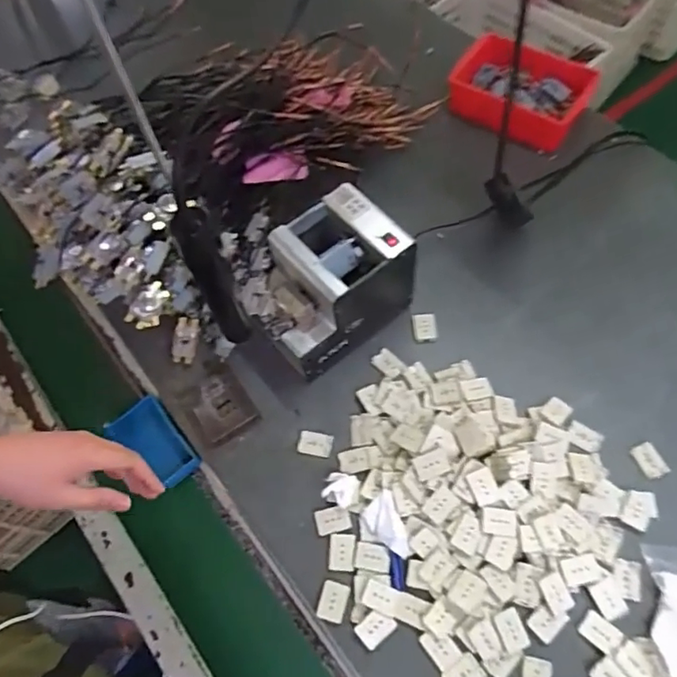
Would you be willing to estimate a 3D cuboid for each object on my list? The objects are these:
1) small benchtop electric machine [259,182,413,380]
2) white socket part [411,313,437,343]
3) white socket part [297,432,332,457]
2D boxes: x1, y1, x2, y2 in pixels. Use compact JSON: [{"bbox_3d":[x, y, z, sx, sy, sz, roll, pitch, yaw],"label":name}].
[{"bbox_3d":[-0.013,-0.063,0.683,0.178,0.142,0.118,-37,66,-13],"label":"small benchtop electric machine"},{"bbox_3d":[0.114,-0.014,0.733,0.032,0.009,0.039,-6,63,2],"label":"white socket part"},{"bbox_3d":[-0.029,0.129,0.676,0.041,0.004,0.029,8,64,9],"label":"white socket part"}]

